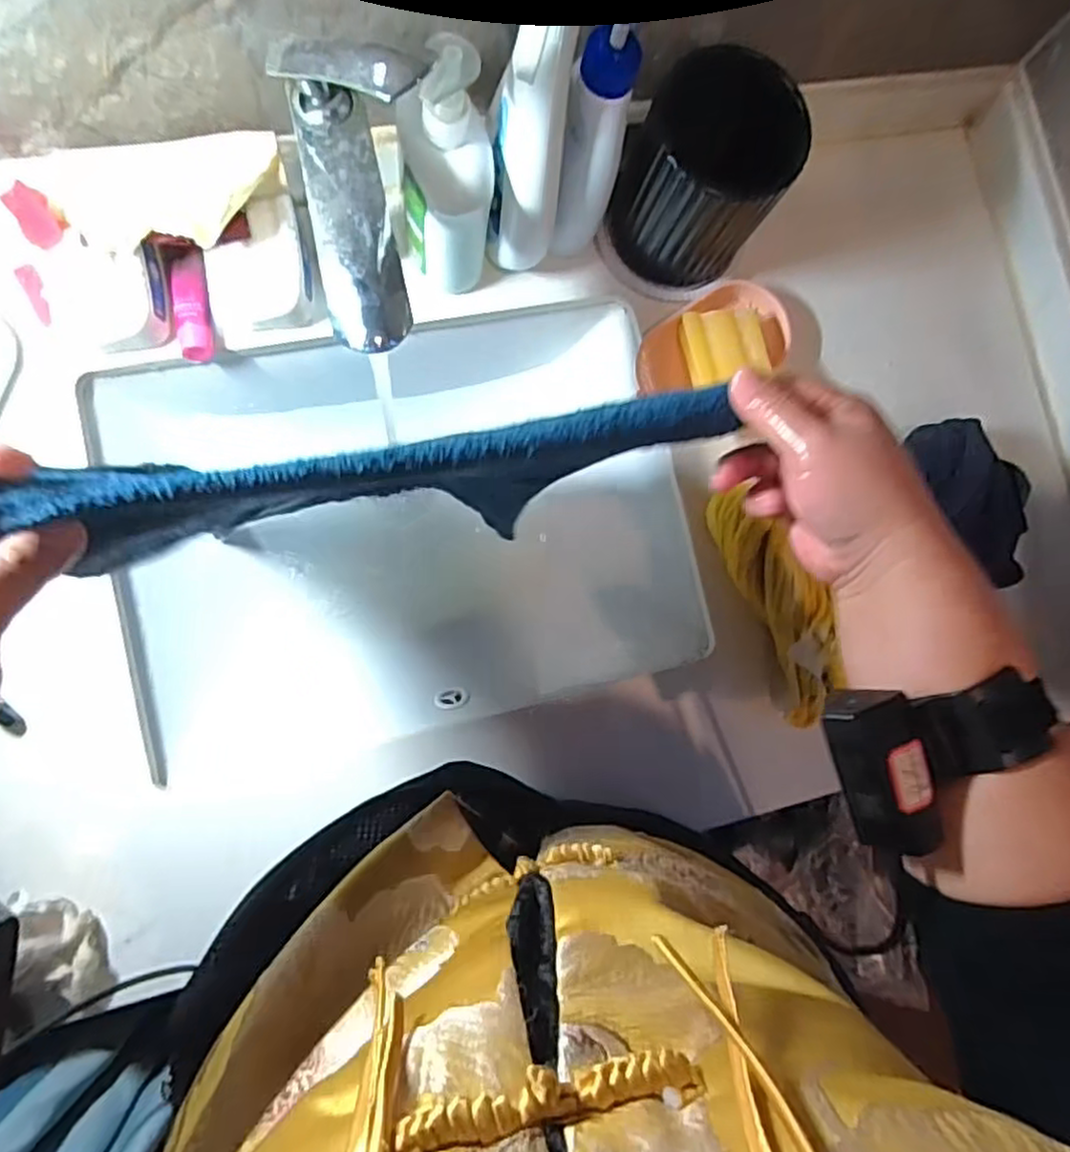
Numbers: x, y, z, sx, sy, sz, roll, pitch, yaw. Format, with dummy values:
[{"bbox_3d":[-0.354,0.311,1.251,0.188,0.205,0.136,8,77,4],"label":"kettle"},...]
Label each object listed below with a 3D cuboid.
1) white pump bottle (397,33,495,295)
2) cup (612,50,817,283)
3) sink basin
[{"bbox_3d":[-0.062,-0.276,0.484,0.067,0.173,0.072,-2,86,-7],"label":"white pump bottle"},{"bbox_3d":[0.126,-0.303,0.527,0.115,0.146,0.094,26,83,-4],"label":"cup"},{"bbox_3d":[-0.108,-0.045,0.623,0.459,0.128,0.315,-12,87,-8],"label":"sink basin"}]

